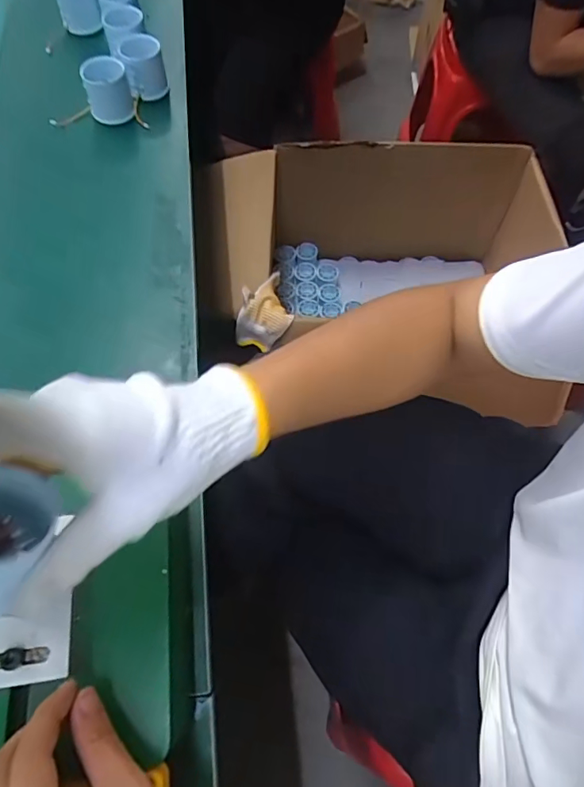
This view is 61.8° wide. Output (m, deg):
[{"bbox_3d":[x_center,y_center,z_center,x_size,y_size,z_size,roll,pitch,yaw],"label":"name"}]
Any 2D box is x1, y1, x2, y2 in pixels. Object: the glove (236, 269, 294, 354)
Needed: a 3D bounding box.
[{"bbox_3d":[-0.049,-0.155,0.869,0.099,0.066,0.156,1,65,-1],"label":"glove"}]

